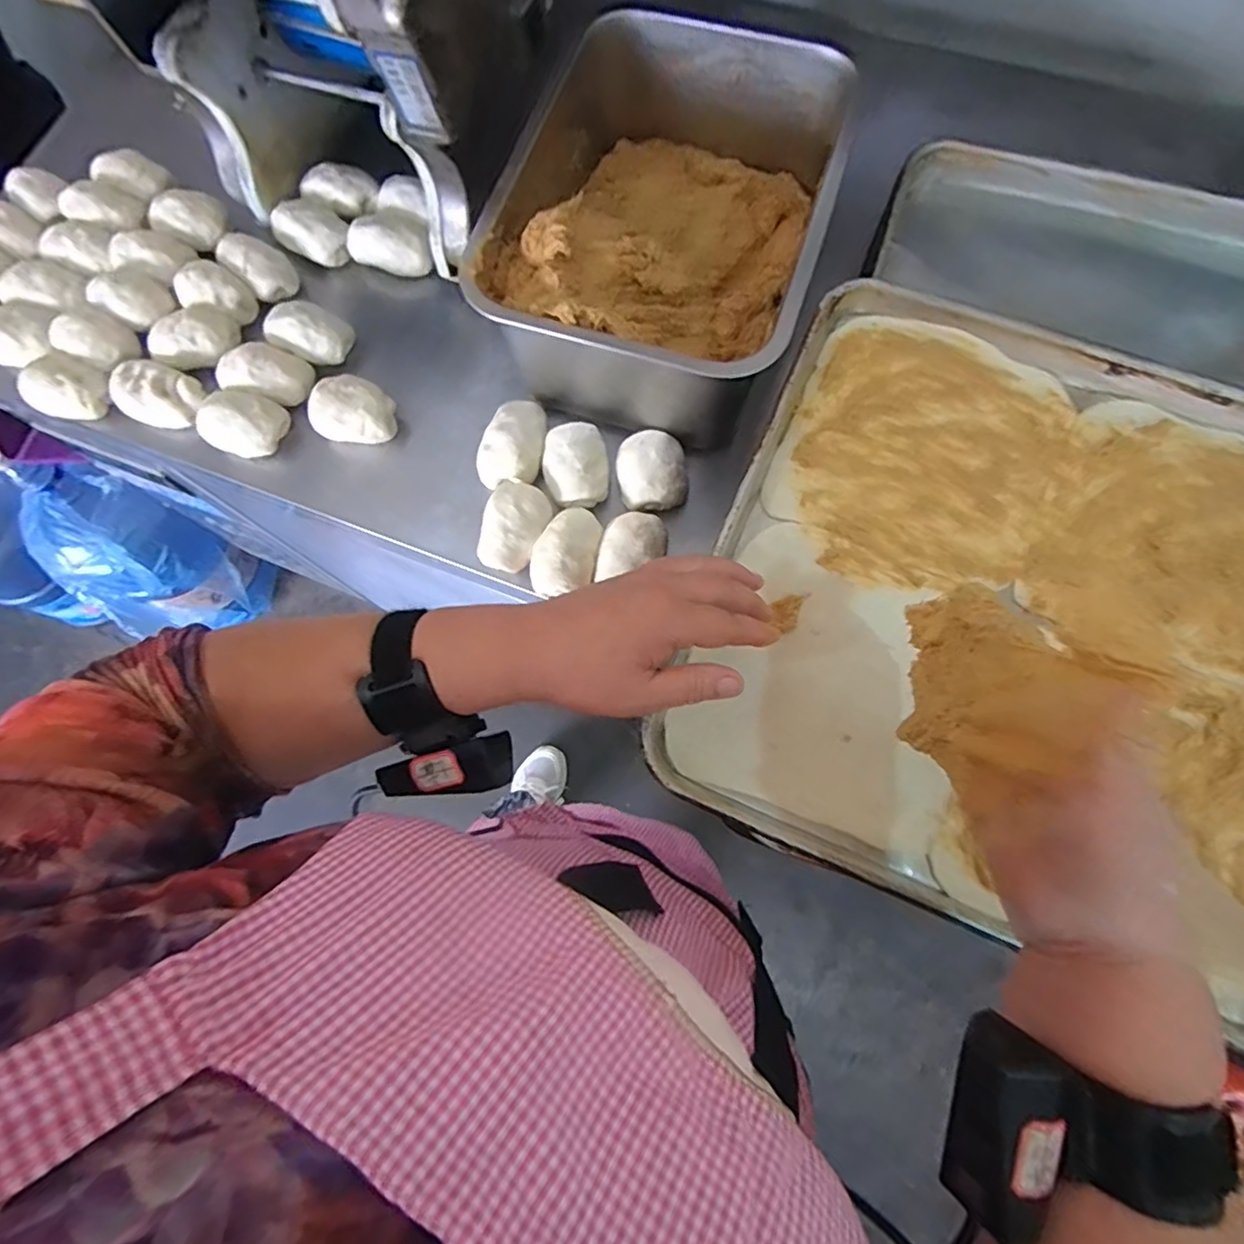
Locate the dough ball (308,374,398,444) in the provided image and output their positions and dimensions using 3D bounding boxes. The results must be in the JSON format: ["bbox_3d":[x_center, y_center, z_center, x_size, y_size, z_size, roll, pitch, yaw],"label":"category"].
[{"bbox_3d":[-0.264,-0.205,0.603,0.069,0.038,0.064,0,73,1],"label":"dough ball"}]

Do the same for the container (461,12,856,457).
[{"bbox_3d":[0.041,-0.354,0.563,0.255,0.130,0.339,16,74,6],"label":"container"}]

